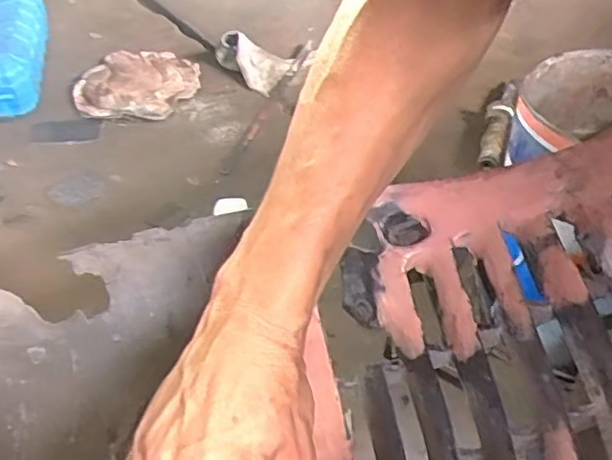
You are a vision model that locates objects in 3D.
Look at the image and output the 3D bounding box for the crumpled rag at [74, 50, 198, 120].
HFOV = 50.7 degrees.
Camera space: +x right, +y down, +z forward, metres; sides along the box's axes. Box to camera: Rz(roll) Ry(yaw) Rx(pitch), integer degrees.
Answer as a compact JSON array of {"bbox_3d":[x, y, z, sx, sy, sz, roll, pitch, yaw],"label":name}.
[{"bbox_3d":[-0.221,-0.191,0.838,0.155,0.021,0.147,2,43,0],"label":"crumpled rag"}]

